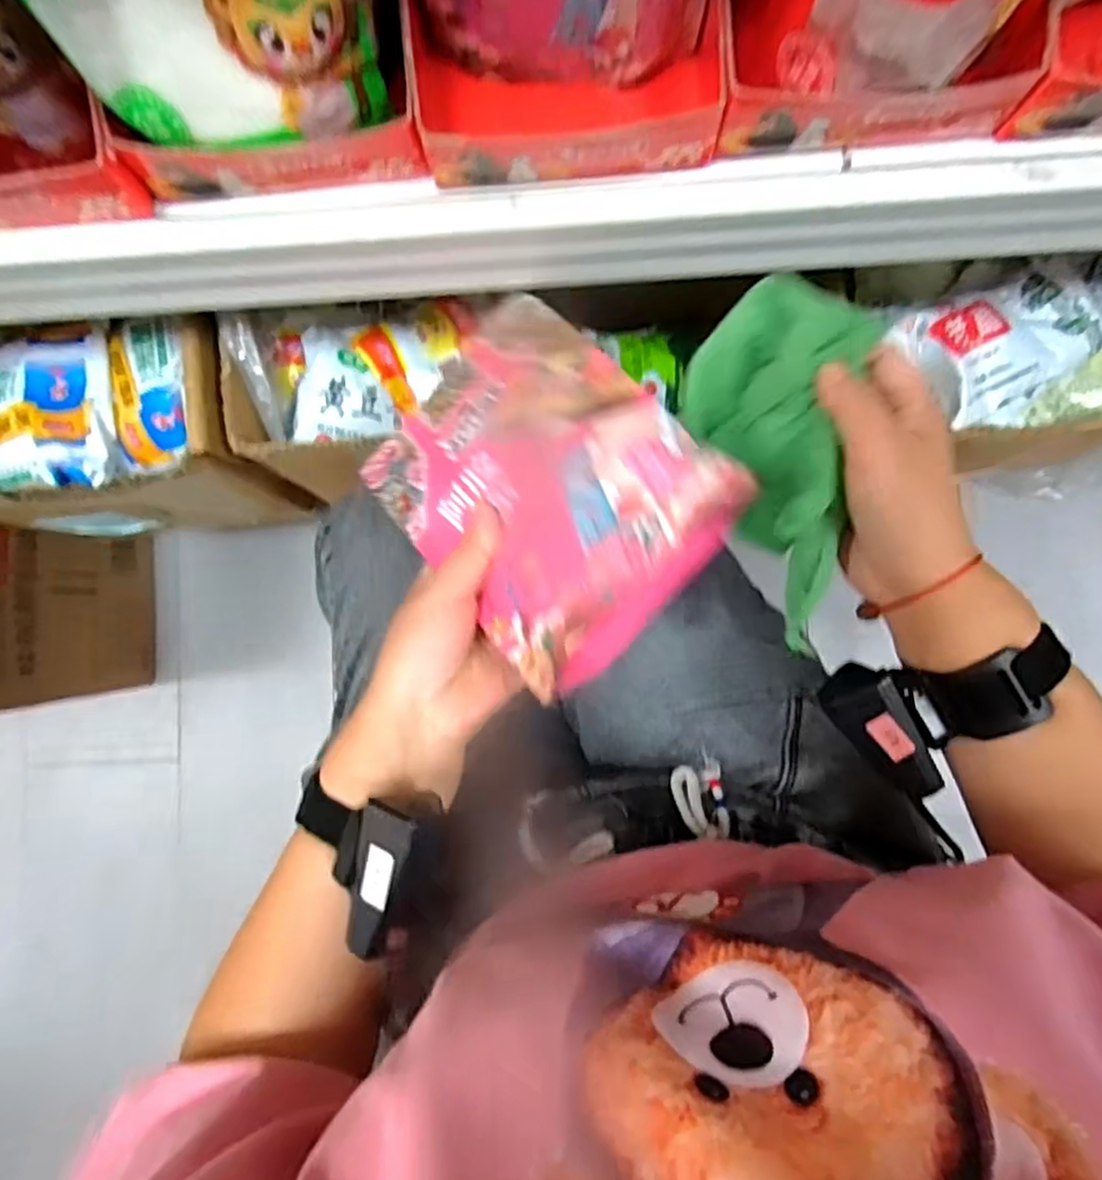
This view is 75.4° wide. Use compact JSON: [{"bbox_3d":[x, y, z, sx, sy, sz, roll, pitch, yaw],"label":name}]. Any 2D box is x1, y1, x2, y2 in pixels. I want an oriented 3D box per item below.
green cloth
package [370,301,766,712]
[{"bbox_3d":[0.119,-0.061,0.362,0.081,0.038,0.175,-8,93,1],"label":"green cloth"},{"bbox_3d":[-0.013,-0.062,0.379,0.144,0.022,0.216,-46,54,10],"label":"package"}]

